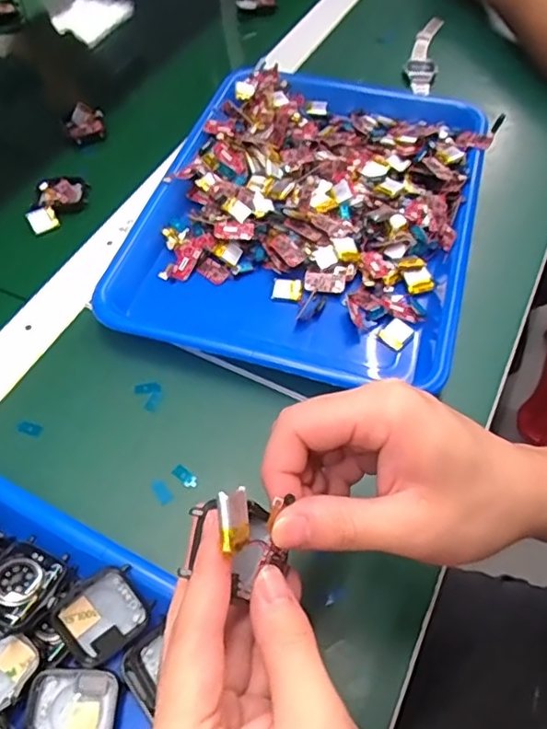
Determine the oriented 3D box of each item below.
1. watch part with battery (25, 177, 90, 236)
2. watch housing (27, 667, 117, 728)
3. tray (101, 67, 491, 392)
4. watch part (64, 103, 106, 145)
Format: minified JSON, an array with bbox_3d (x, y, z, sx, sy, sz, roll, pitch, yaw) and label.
[{"bbox_3d":[-0.187,-0.140,0.500,0.042,0.013,0.060,3,56,2],"label":"watch part with battery"},{"bbox_3d":[-0.097,0.168,0.279,0.039,0.010,0.037,1,56,1],"label":"watch housing"},{"bbox_3d":[0.033,-0.126,0.474,0.250,0.037,0.321,14,58,9],"label":"tray"},{"bbox_3d":[-0.185,-0.238,0.567,0.037,0.020,0.037,0,56,0],"label":"watch part"}]

